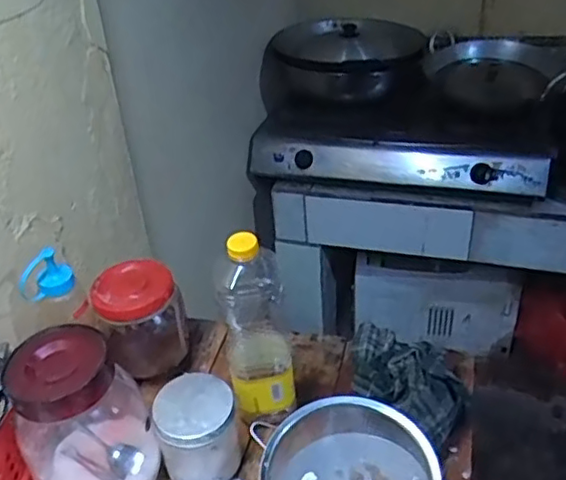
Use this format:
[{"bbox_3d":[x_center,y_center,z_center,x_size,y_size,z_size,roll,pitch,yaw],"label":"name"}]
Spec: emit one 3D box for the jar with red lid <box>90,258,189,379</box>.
[{"bbox_3d":[-0.184,0.102,0.826,0.106,0.114,0.101,-3,34,2],"label":"jar with red lid"}]

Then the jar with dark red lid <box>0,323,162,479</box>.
[{"bbox_3d":[-0.205,0.190,0.654,0.121,0.186,0.110,-3,34,2],"label":"jar with dark red lid"}]

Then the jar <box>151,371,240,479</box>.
[{"bbox_3d":[-0.096,0.213,0.703,0.085,0.093,0.079,-3,34,2],"label":"jar"}]

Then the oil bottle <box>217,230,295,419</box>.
[{"bbox_3d":[-0.029,0.093,0.721,0.066,0.237,0.076,-4,34,1],"label":"oil bottle"}]

